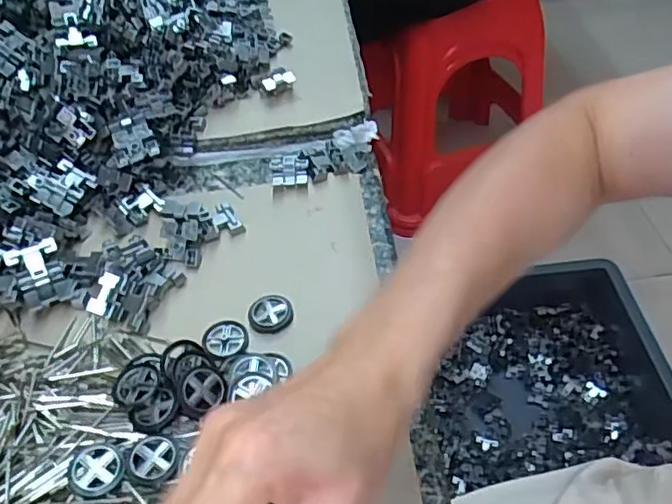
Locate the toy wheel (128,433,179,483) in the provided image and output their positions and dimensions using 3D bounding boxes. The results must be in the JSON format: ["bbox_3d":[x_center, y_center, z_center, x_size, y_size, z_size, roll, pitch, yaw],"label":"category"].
[{"bbox_3d":[-0.095,0.105,0.320,0.027,0.004,0.023,19,51,22],"label":"toy wheel"}]

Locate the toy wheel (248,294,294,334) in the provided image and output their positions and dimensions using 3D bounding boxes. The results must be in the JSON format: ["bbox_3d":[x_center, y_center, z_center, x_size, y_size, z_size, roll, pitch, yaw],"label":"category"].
[{"bbox_3d":[-0.041,0.038,0.388,0.027,0.006,0.027,-2,46,3],"label":"toy wheel"}]

